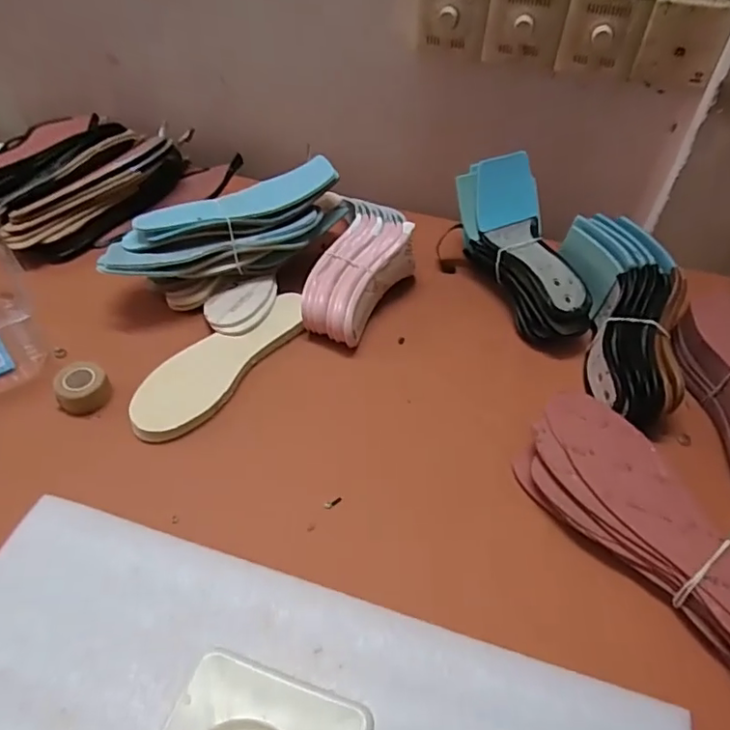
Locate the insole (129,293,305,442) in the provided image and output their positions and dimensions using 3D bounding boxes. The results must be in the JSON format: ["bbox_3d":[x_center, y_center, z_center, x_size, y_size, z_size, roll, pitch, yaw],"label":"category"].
[{"bbox_3d":[-0.150,-0.008,0.603,0.075,0.024,0.232,29,51,22],"label":"insole"}]

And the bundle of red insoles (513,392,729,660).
[{"bbox_3d":[0.253,0.150,0.467,0.120,0.039,0.308,-23,52,-23],"label":"bundle of red insoles"}]

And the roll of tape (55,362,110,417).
[{"bbox_3d":[-0.286,0.023,0.573,0.049,0.029,0.051,2,46,-2],"label":"roll of tape"}]

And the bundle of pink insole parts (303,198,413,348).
[{"bbox_3d":[-0.005,-0.108,0.672,0.096,0.078,0.184,19,48,14],"label":"bundle of pink insole parts"}]

